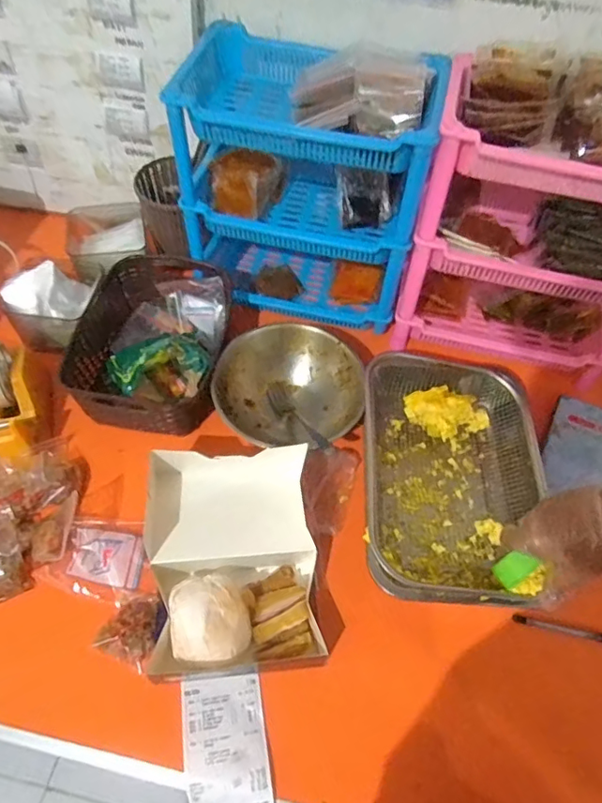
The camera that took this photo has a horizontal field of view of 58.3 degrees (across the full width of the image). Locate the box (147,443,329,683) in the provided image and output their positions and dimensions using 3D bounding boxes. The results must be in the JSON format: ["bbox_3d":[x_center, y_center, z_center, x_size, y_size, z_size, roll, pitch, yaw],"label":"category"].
[{"bbox_3d":[-0.075,0.168,0.591,0.178,0.078,0.226,-5,56,-7],"label":"box"}]

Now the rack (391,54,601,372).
[{"bbox_3d":[0.308,-0.223,0.716,0.306,0.346,0.195,16,56,7],"label":"rack"}]

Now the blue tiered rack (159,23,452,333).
[{"bbox_3d":[0.011,-0.281,0.745,0.304,0.337,0.182,14,56,7],"label":"blue tiered rack"}]

